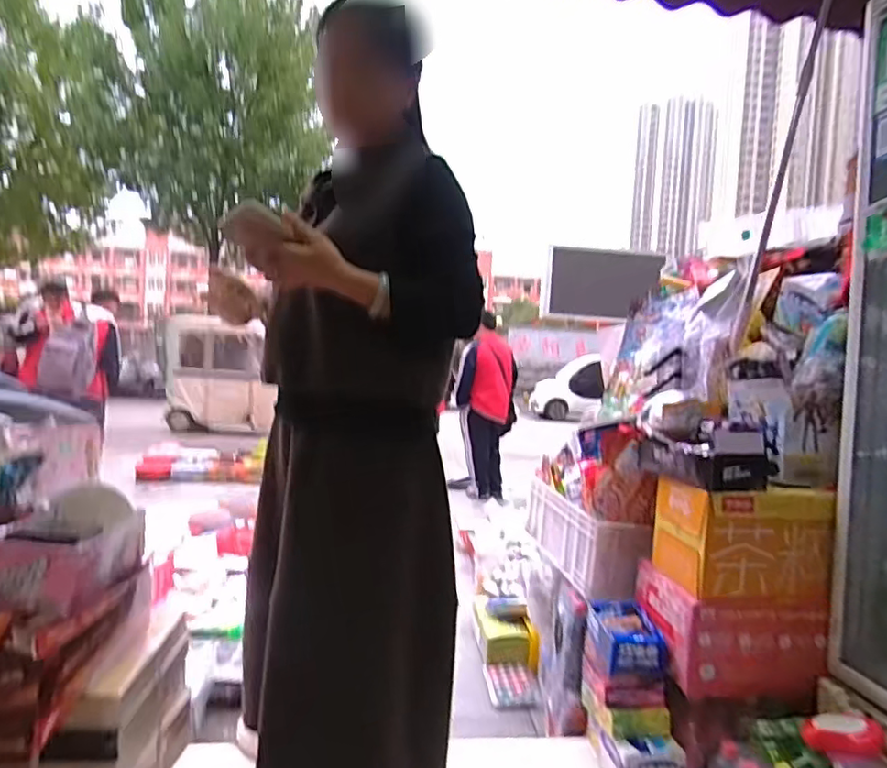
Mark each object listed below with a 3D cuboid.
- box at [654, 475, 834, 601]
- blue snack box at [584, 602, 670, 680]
[{"bbox_3d":[0.626,0.319,1.222,0.273,0.206,0.177,3,2,-8],"label":"box"},{"bbox_3d":[0.392,0.552,1.255,0.122,0.095,0.155,3,2,-7],"label":"blue snack box"}]

